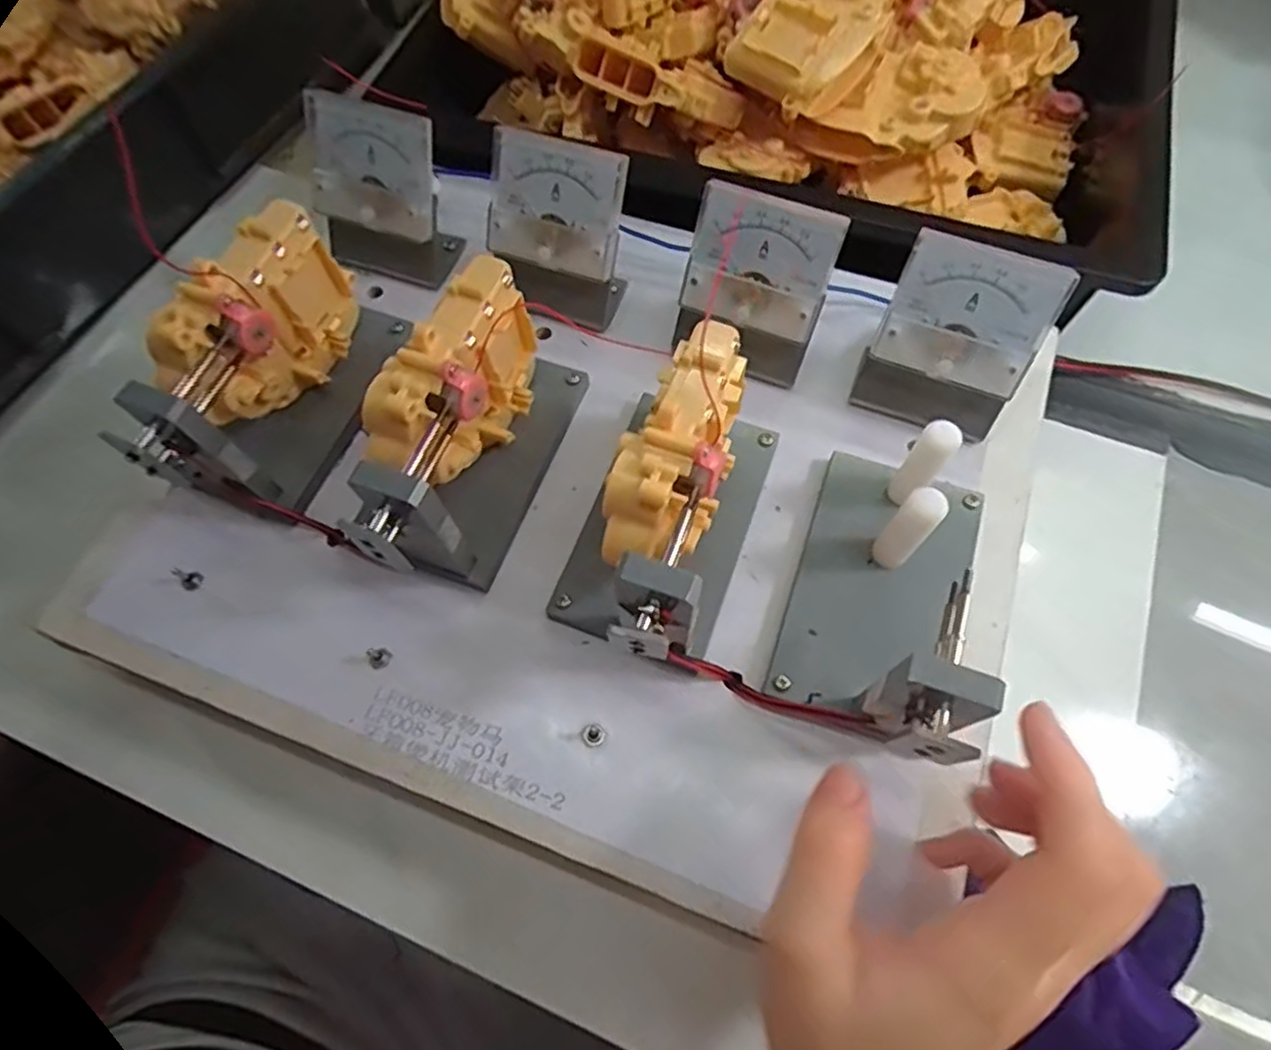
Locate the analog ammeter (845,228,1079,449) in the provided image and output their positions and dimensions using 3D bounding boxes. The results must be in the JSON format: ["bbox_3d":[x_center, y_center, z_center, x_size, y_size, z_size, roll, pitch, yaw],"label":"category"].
[{"bbox_3d":[0.141,-0.082,0.311,0.067,0.072,0.043,25,70,12],"label":"analog ammeter"}]

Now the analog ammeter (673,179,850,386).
[{"bbox_3d":[0.055,-0.110,0.326,0.066,0.068,0.045,21,69,11],"label":"analog ammeter"}]

